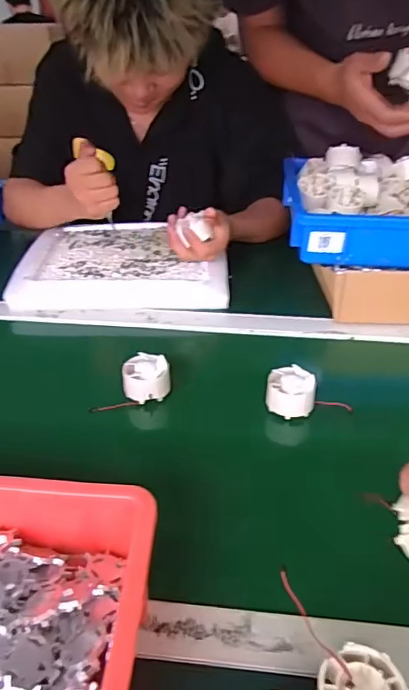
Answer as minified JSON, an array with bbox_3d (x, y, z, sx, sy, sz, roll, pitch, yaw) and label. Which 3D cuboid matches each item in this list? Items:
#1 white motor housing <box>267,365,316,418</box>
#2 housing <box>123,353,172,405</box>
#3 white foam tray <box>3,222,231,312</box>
[{"bbox_3d":[0.097,0.051,0.575,0.053,0.035,0.053,2,34,4],"label":"white motor housing"},{"bbox_3d":[-0.067,0.038,0.599,0.054,0.038,0.048,-2,34,-3],"label":"housing"},{"bbox_3d":[-0.136,-0.144,0.872,0.332,0.037,0.297,-2,34,-3],"label":"white foam tray"}]

